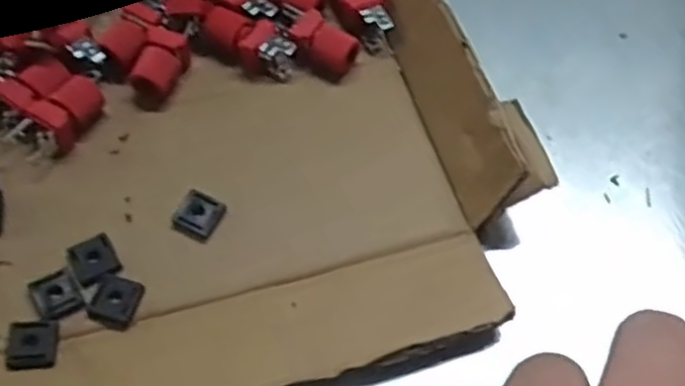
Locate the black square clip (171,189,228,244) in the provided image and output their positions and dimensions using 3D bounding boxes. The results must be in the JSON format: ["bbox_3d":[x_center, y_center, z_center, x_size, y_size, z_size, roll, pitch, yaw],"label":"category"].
[{"bbox_3d":[-0.046,0.007,0.234,0.014,0.004,0.015,25,63,11],"label":"black square clip"}]

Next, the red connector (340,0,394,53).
[{"bbox_3d":[0.007,-0.071,0.275,0.015,0.013,0.036,-17,63,-11],"label":"red connector"}]

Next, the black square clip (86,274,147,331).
[{"bbox_3d":[-0.069,0.032,0.219,0.014,0.004,0.015,19,62,8],"label":"black square clip"}]

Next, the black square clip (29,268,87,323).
[{"bbox_3d":[-0.086,0.030,0.219,0.013,0.004,0.014,-31,67,-17],"label":"black square clip"}]

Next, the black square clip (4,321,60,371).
[{"bbox_3d":[-0.090,0.043,0.209,0.012,0.004,0.015,-3,61,-3],"label":"black square clip"}]

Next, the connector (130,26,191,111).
[{"bbox_3d":[-0.064,-0.044,0.257,0.015,0.013,0.028,13,62,5],"label":"connector"}]

